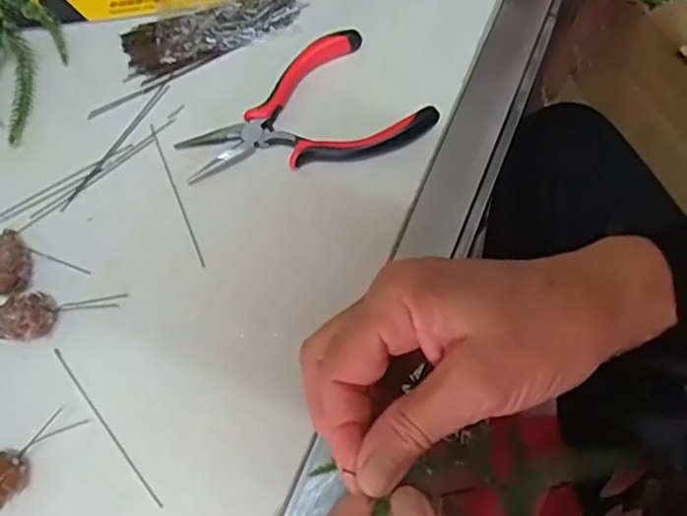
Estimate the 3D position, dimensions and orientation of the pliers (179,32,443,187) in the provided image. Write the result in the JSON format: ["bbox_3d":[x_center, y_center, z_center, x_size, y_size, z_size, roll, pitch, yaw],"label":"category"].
[{"bbox_3d":[-0.022,-0.072,0.360,0.128,0.013,0.083,-35,72,-10],"label":"pliers"}]

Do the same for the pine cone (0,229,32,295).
[{"bbox_3d":[-0.180,0.003,0.337,0.019,0.023,0.036,2,70,3],"label":"pine cone"}]

